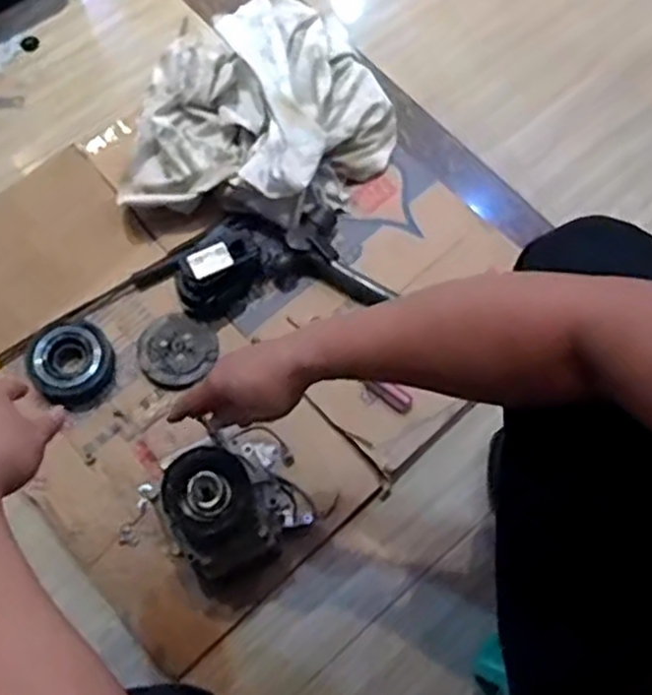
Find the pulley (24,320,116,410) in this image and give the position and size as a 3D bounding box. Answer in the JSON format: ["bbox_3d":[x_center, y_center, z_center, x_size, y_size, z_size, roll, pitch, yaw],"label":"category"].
[{"bbox_3d":[-0.321,0.018,0.924,0.102,0.028,0.102,5,71,-13],"label":"pulley"}]

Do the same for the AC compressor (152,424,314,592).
[{"bbox_3d":[-0.090,0.165,0.796,0.162,0.172,0.117,-40,74,-15],"label":"AC compressor"}]

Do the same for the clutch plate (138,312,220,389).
[{"bbox_3d":[-0.191,0.004,0.948,0.091,0.024,0.099,0,69,-1],"label":"clutch plate"}]

